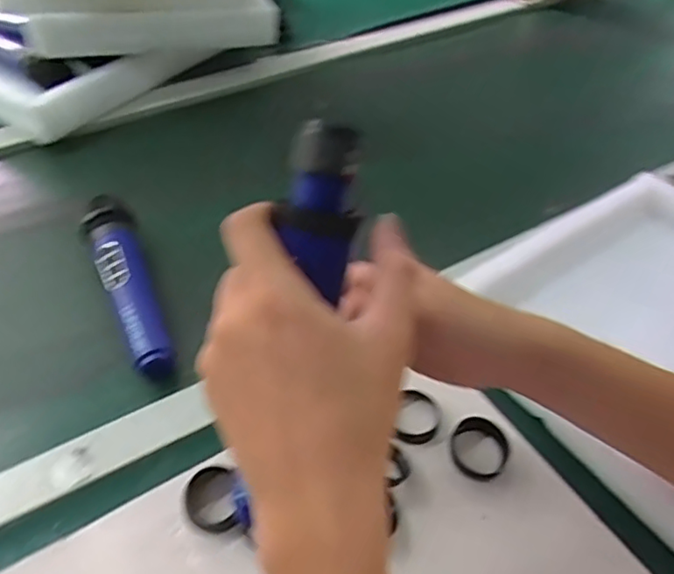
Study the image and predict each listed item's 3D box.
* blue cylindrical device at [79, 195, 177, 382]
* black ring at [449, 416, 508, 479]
[{"bbox_3d":[-0.181,-0.002,0.525,0.043,0.041,0.194,-20,51,-20],"label":"blue cylindrical device"},{"bbox_3d":[0.104,0.118,0.439,0.040,0.015,0.042,1,47,-2],"label":"black ring"}]

